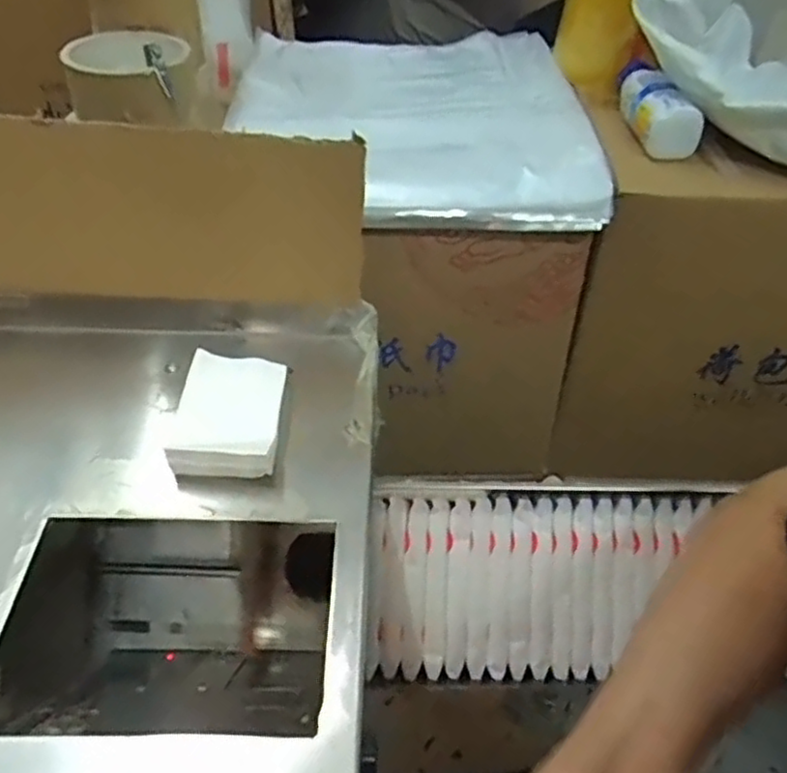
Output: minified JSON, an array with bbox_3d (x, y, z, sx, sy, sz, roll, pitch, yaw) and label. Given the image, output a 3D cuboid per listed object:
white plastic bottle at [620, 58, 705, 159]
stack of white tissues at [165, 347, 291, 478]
[{"bbox_3d":[0.240,-0.264,0.645,0.047,0.045,0.128,-1,44,-3],"label":"white plastic bottle"},{"bbox_3d":[-0.109,0.017,0.473,0.066,0.031,0.101,0,44,-2],"label":"stack of white tissues"}]

